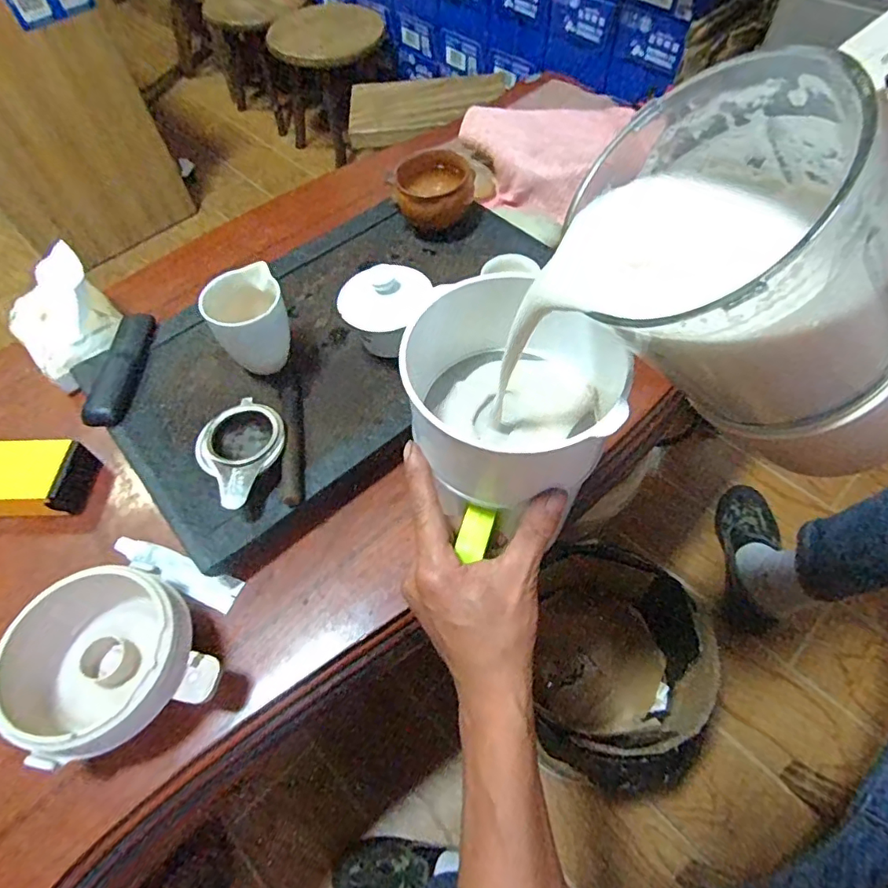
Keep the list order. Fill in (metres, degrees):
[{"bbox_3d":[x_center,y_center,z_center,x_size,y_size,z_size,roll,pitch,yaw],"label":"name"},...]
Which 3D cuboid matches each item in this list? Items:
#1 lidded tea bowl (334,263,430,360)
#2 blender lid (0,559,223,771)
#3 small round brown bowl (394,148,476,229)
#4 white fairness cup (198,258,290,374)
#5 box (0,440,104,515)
[{"bbox_3d":[-0.057,-0.127,0.532,0.080,0.065,0.085,-1,57,2],"label":"lidded tea bowl"},{"bbox_3d":[-0.244,0.159,0.394,0.116,0.071,0.130,-38,63,-19],"label":"blender lid"},{"bbox_3d":[-0.009,-0.296,0.635,0.095,0.052,0.089,-1,57,2],"label":"small round brown bowl"},{"bbox_3d":[-0.188,-0.120,0.529,0.074,0.078,0.059,-25,59,-13],"label":"white fairness cup"},{"bbox_3d":[-0.426,0.035,0.513,0.164,0.033,0.073,0,57,3],"label":"box"}]

